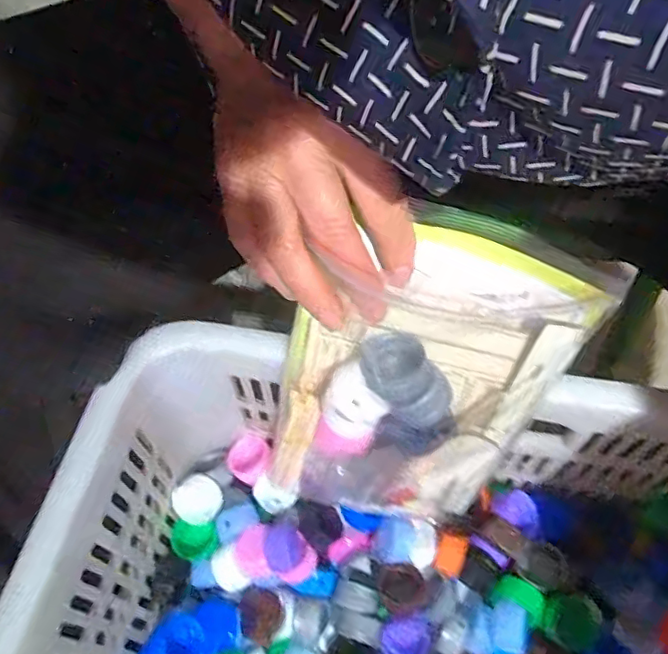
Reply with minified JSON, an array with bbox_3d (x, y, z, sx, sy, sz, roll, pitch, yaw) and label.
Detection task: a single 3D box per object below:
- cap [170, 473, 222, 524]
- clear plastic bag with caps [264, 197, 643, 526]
[{"bbox_3d":[-0.098,0.125,0.414,0.034,0.013,0.033,-1,57,1],"label":"cap"},{"bbox_3d":[0.038,0.041,0.312,0.134,0.216,0.042,15,38,0],"label":"clear plastic bag with caps"}]

